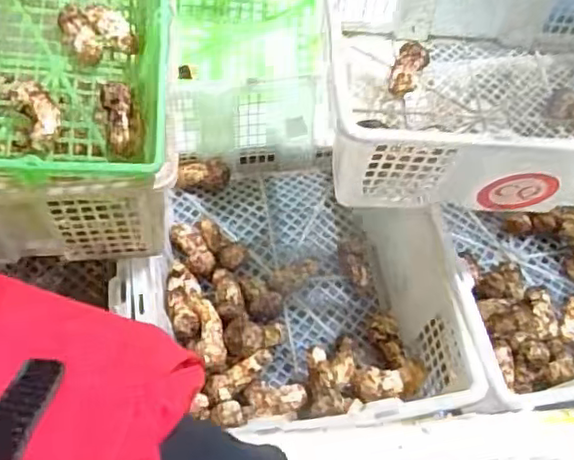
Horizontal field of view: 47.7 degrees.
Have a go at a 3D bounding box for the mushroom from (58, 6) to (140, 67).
[{"bbox_3d":[-0.205,-0.214,0.697,0.069,0.033,0.065,-28,63,-20],"label":"mushroom"}]

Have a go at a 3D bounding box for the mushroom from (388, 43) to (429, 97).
[{"bbox_3d":[0.158,-0.211,0.852,0.038,0.023,0.080,25,74,12],"label":"mushroom"}]

